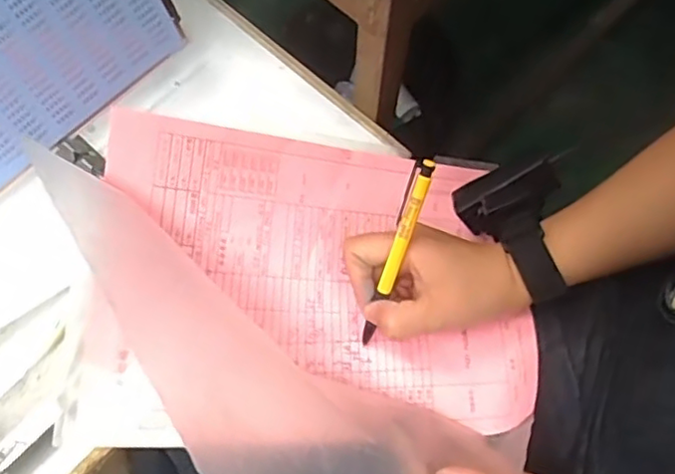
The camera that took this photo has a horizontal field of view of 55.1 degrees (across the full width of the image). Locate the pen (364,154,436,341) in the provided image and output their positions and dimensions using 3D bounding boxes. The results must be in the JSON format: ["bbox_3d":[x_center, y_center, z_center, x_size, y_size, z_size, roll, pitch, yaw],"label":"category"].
[{"bbox_3d":[0.035,0.014,0.403,0.011,0.139,0.012,19,32,6],"label":"pen"}]

